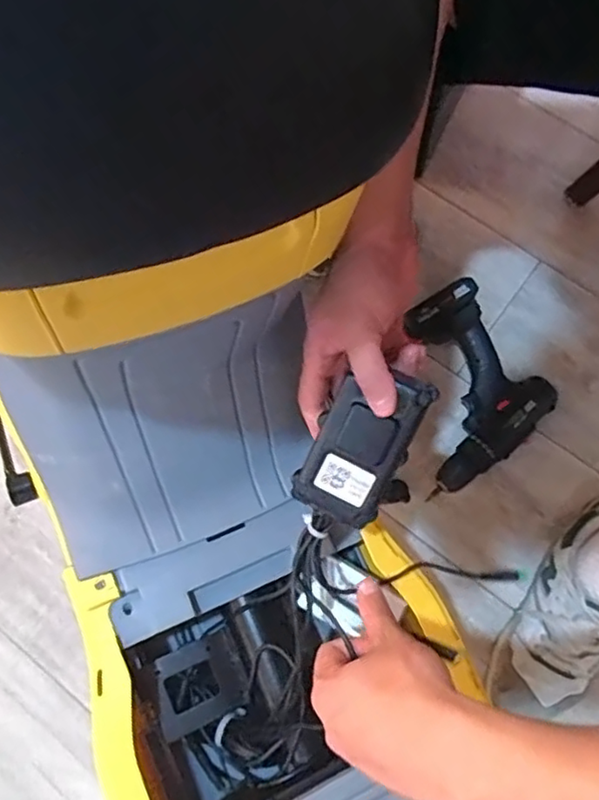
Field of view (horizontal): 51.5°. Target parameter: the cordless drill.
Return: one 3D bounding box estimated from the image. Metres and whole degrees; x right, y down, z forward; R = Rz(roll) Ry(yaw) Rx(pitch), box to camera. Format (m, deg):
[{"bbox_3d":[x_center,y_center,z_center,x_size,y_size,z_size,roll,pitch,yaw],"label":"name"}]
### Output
[{"bbox_3d":[0.195,-0.017,0.763,0.182,0.069,0.211,-33,78,-6],"label":"cordless drill"}]

